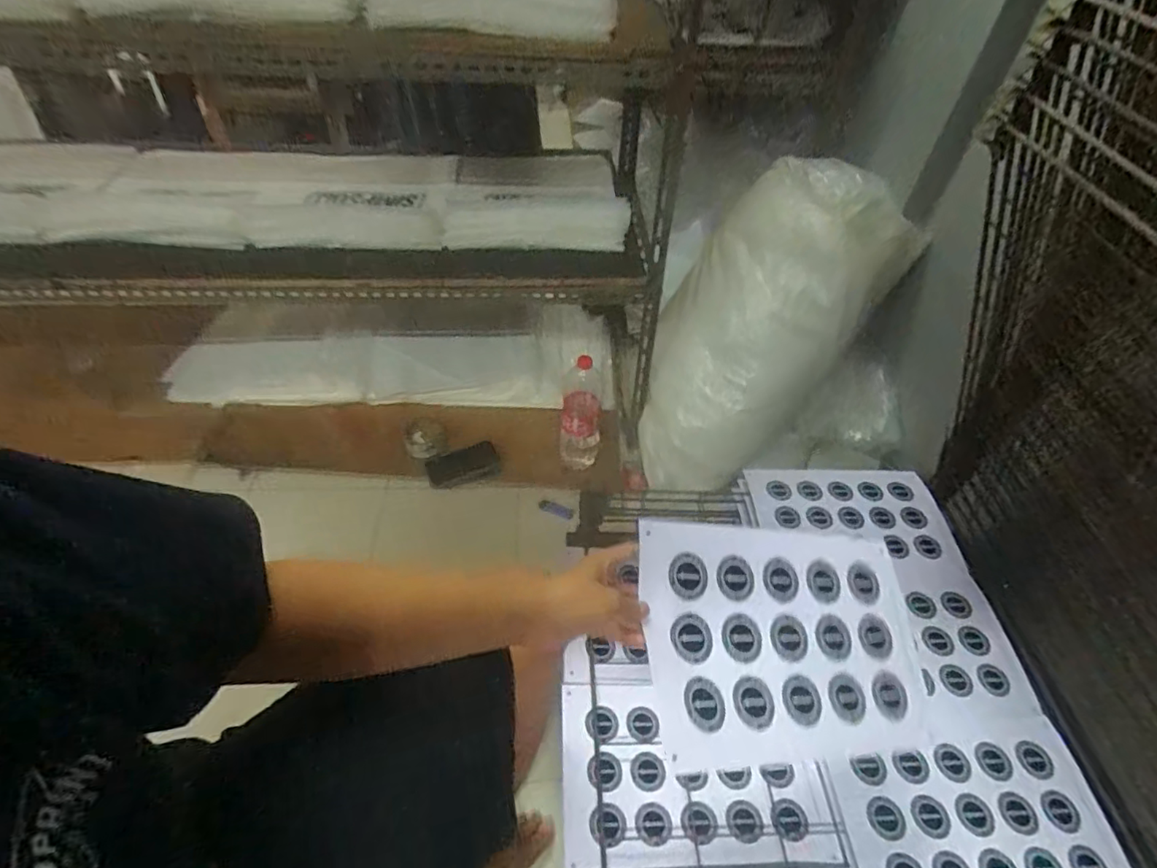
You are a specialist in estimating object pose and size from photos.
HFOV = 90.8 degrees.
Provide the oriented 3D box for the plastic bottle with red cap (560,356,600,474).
[{"bbox_3d":[0.008,-0.044,1.243,0.089,0.270,0.073,3,47,-2],"label":"plastic bottle with red cap"}]

